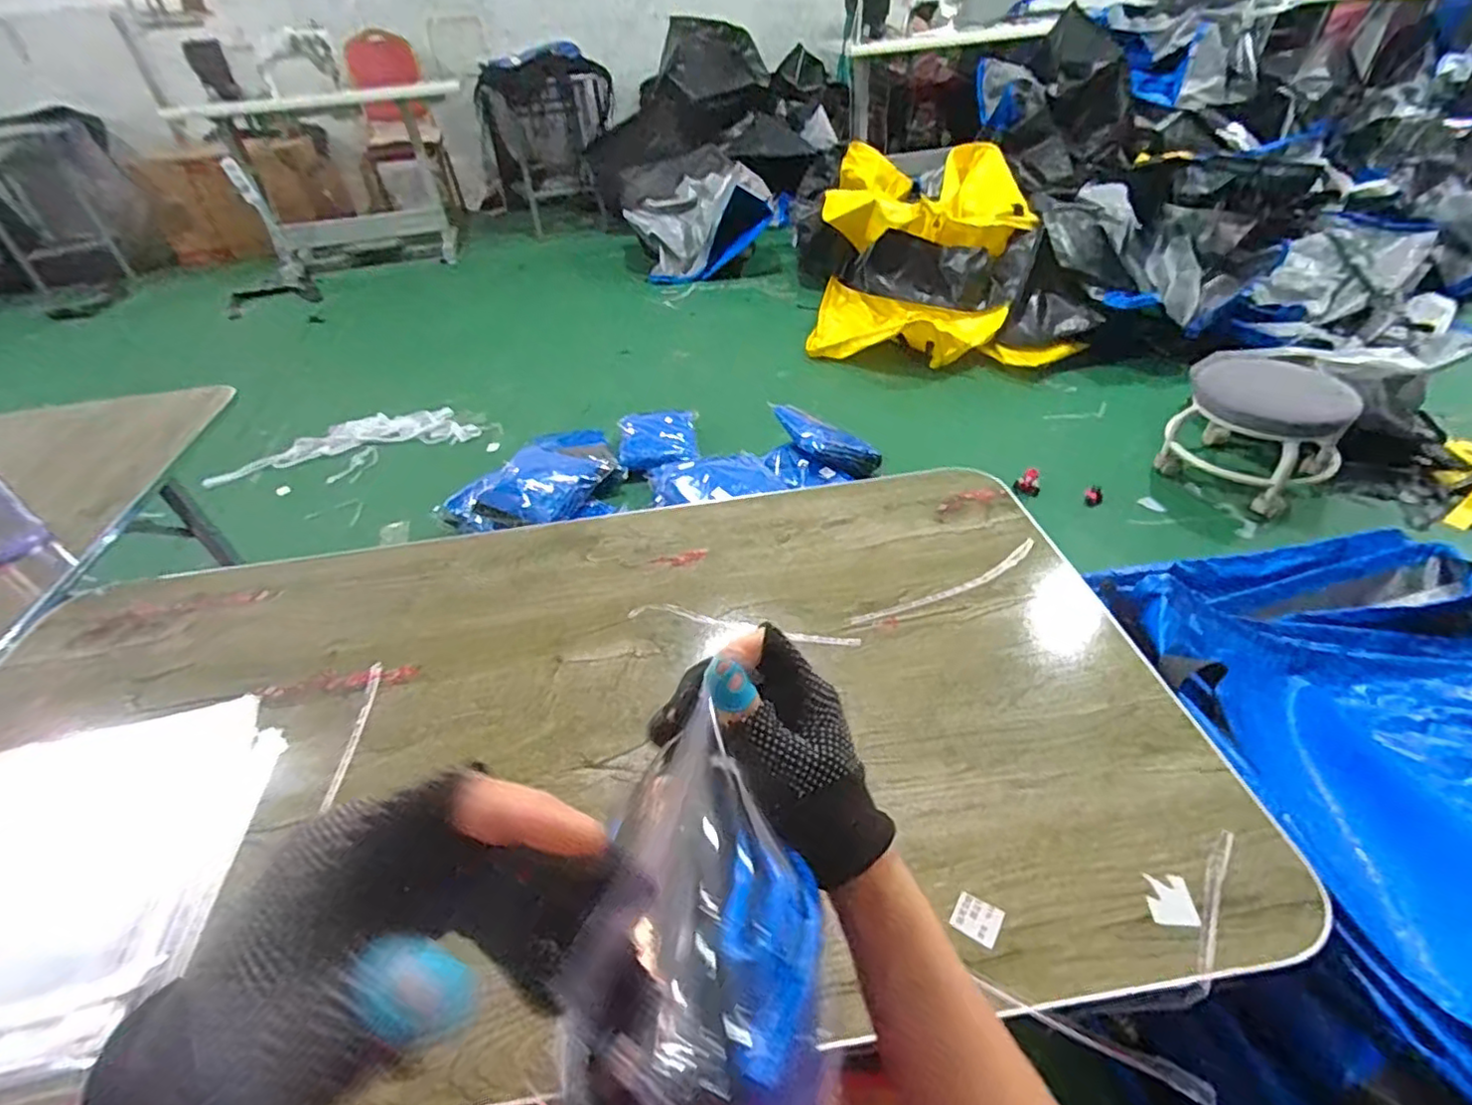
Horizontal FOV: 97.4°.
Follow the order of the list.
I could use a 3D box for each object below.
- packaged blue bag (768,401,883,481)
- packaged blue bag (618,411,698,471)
[{"bbox_3d":[0.216,-0.271,1.576,0.298,0.054,0.140,30,47,0],"label":"packaged blue bag"},{"bbox_3d":[-0.208,-0.306,1.745,0.210,0.055,0.241,-7,42,-3],"label":"packaged blue bag"}]

